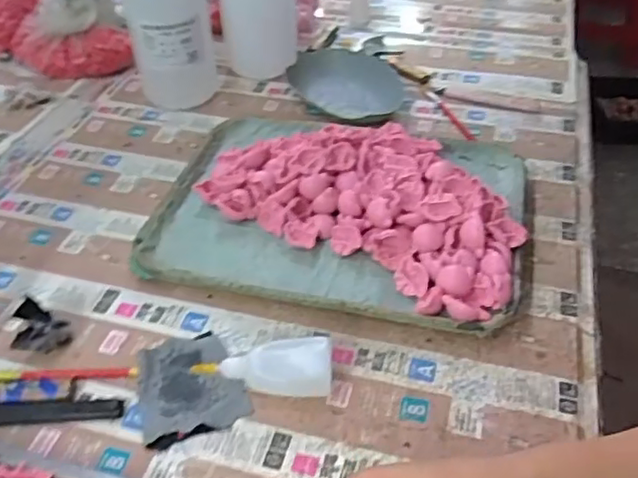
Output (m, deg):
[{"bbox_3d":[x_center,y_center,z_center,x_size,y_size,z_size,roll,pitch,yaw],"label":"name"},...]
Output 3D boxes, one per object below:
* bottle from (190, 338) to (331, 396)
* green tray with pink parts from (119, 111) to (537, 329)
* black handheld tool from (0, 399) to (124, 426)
[{"bbox_3d":[-0.042,0.099,0.475,0.101,0.027,0.042,-2,43,-1],"label":"bottle"},{"bbox_3d":[0.019,-0.040,0.605,0.336,0.053,0.251,9,44,11],"label":"green tray with pink parts"},{"bbox_3d":[-0.213,0.128,0.462,0.133,0.008,0.017,-5,43,-4],"label":"black handheld tool"}]

